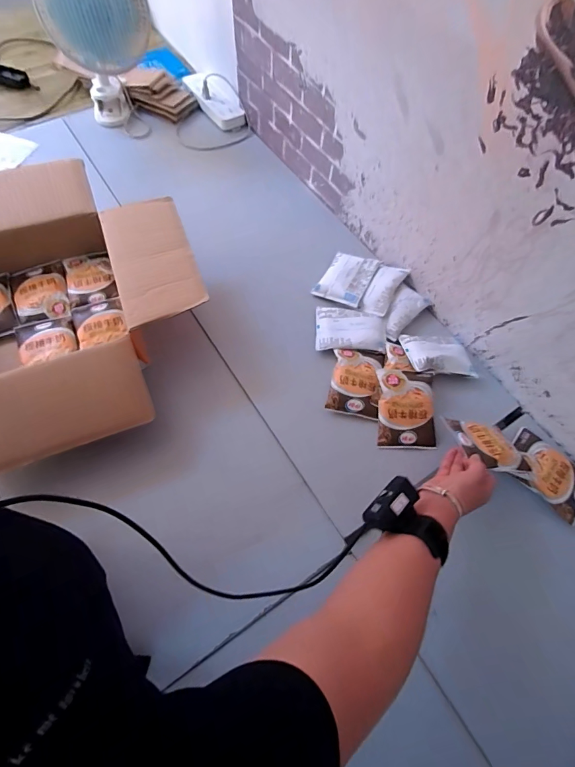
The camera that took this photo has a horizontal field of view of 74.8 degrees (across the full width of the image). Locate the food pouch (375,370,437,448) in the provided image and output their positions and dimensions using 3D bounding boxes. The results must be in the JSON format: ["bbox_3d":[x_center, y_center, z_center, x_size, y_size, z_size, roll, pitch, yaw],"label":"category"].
[{"bbox_3d":[0.199,0.042,0.627,0.093,0.018,0.127,0,85,2],"label":"food pouch"}]

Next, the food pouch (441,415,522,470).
[{"bbox_3d":[0.298,0.090,0.577,0.094,0.017,0.088,0,43,-17],"label":"food pouch"}]

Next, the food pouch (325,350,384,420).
[{"bbox_3d":[0.120,-0.006,0.655,0.086,0.026,0.121,10,66,3],"label":"food pouch"}]

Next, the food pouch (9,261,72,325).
[{"bbox_3d":[-0.459,-0.166,0.700,0.093,0.017,0.120,-21,68,-11],"label":"food pouch"}]

